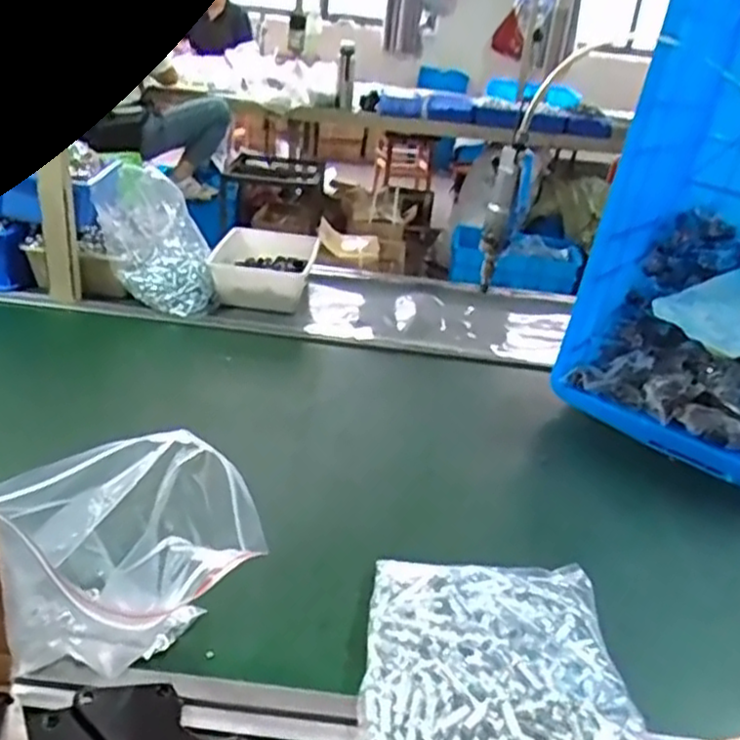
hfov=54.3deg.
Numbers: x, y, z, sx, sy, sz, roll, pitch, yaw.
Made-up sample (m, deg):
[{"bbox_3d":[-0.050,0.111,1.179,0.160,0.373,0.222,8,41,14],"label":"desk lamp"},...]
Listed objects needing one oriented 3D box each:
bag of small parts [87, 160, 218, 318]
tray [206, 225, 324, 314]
[{"bbox_3d":[-0.345,-0.211,1.126,0.146,0.079,0.305,-12,63,-35],"label":"bag of small parts"},{"bbox_3d":[-0.176,-0.177,1.202,0.169,0.070,0.219,7,27,0],"label":"tray"}]

